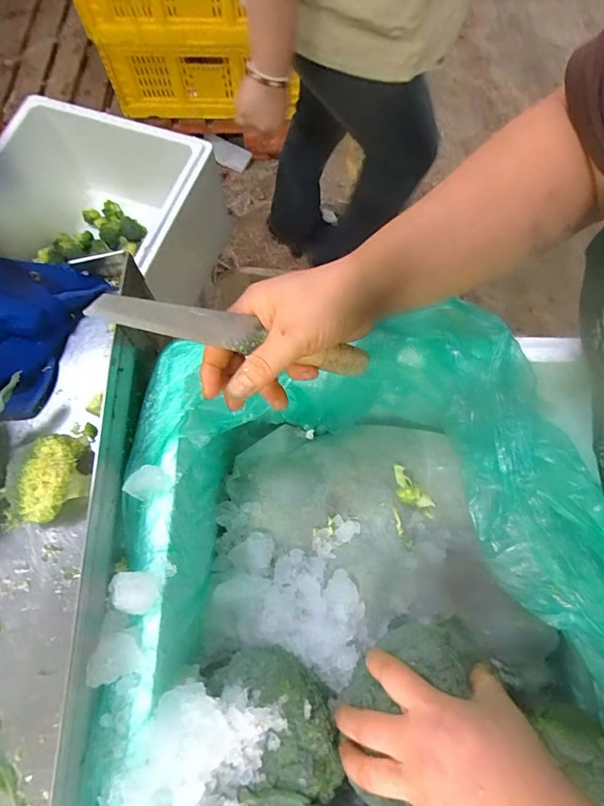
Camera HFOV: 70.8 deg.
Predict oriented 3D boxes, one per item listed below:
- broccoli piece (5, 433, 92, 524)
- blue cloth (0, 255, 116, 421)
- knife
[{"bbox_3d":[-0.192,0.057,0.325,0.048,0.050,0.057,-18,72,-6],"label":"broccoli piece"},{"bbox_3d":[-0.285,-0.075,0.372,0.172,0.042,0.150,20,72,7],"label":"blue cloth"},{"bbox_3d":[-0.035,-0.046,0.294,0.199,0.020,0.019,9,68,-31],"label":"knife"}]

